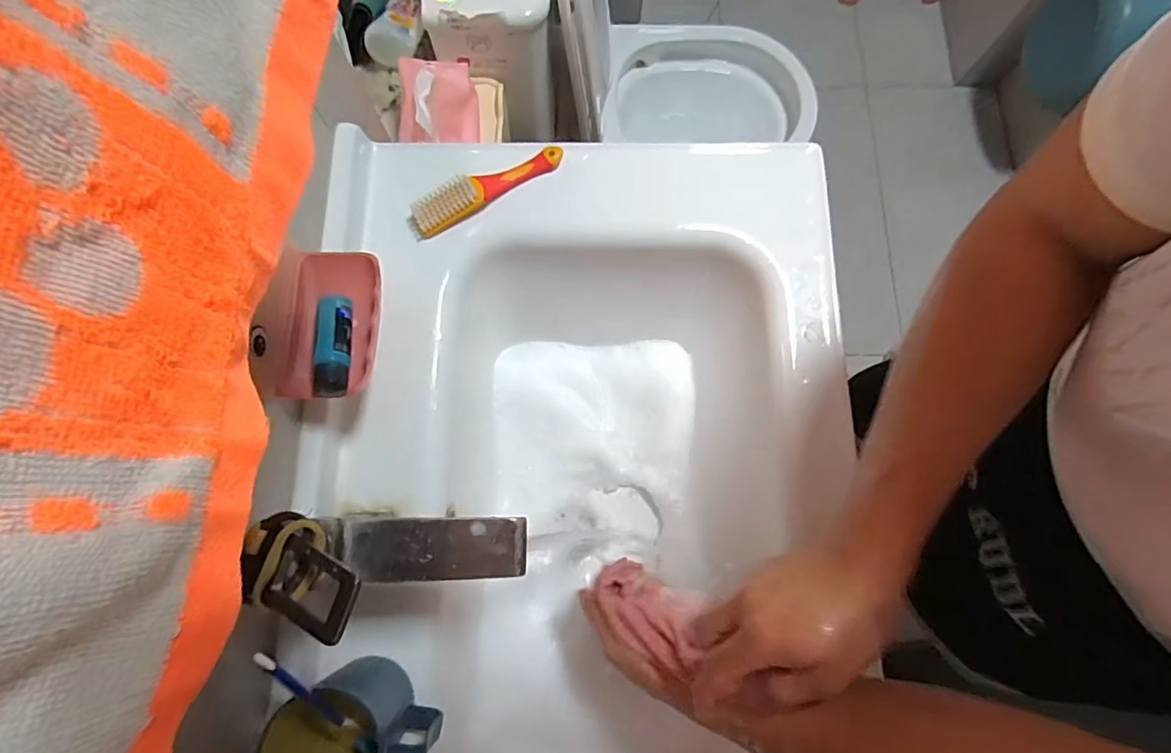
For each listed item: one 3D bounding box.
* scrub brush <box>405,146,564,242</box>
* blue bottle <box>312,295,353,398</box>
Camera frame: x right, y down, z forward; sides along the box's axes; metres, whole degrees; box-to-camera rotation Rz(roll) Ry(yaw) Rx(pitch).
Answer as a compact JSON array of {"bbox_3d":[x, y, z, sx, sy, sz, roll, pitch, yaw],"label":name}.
[{"bbox_3d":[-0.102,-0.193,0.551,0.172,0.023,0.033,-28,79,-6],"label":"scrub brush"},{"bbox_3d":[-0.205,-0.028,0.437,0.028,0.022,0.083,1,66,-27],"label":"blue bottle"}]

